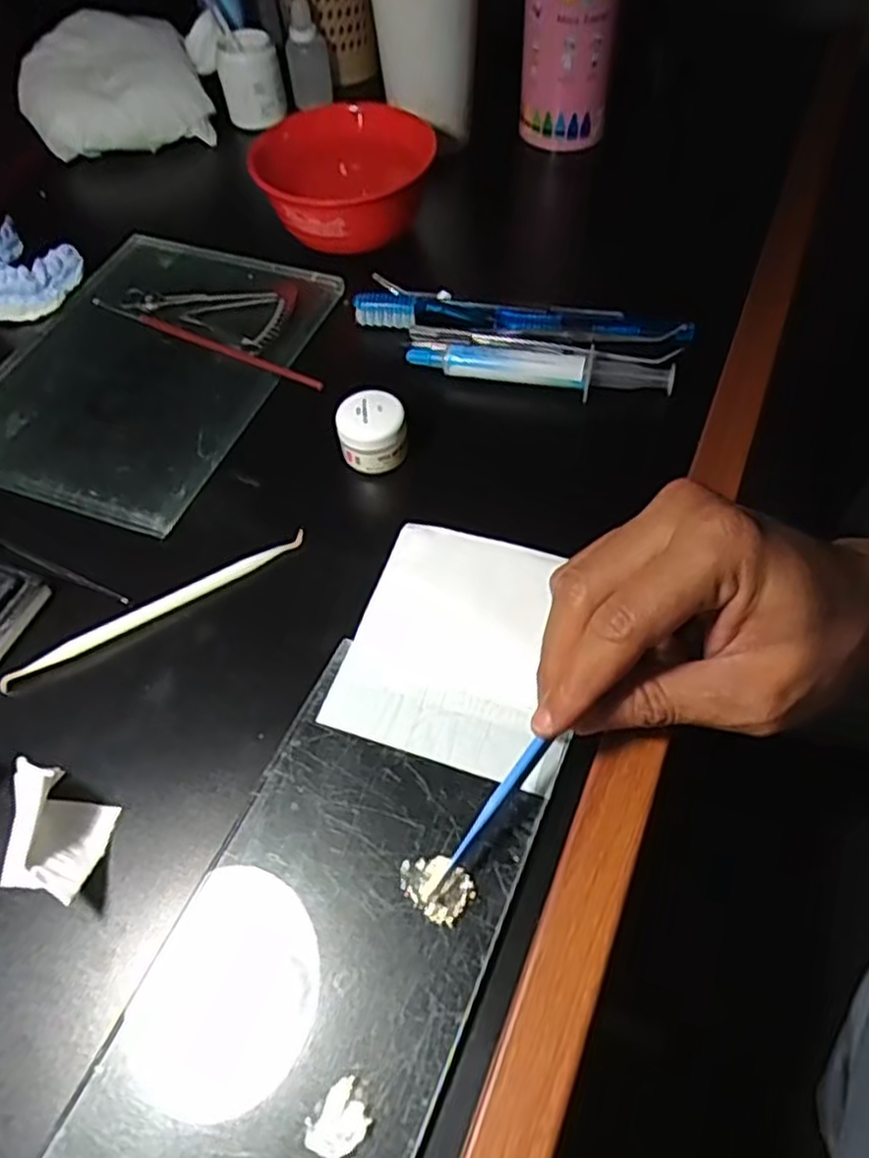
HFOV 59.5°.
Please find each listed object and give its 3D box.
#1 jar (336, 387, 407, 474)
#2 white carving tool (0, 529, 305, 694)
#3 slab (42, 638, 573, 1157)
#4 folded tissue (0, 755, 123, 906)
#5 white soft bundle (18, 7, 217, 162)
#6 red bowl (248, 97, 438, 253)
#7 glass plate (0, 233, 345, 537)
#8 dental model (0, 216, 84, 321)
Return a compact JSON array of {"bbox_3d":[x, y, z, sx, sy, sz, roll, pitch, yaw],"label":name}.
[{"bbox_3d":[-0.031,-0.070,0.369,0.031,0.028,0.030,-1,57,1],"label":"jar"},{"bbox_3d":[-0.120,0.012,0.334,0.138,0.005,0.009,-28,61,-16],"label":"white carving tool"},{"bbox_3d":[-0.034,0.118,0.256,0.100,0.005,0.197,20,60,14],"label":"slab"},{"bbox_3d":[-0.137,0.088,0.269,0.036,0.030,0.048,1,57,2],"label":"folded tissue"},{"bbox_3d":[-0.238,-0.364,0.561,0.128,0.054,0.110,-17,58,-9],"label":"white soft bundle"},{"bbox_3d":[-0.054,-0.245,0.469,0.100,0.047,0.106,-1,57,1],"label":"red bowl"},{"bbox_3d":[-0.164,-0.123,0.422,0.159,0.011,0.199,18,59,12],"label":"glass plate"},{"bbox_3d":[-0.264,-0.190,0.469,0.084,0.034,0.060,28,62,18],"label":"dental model"}]

